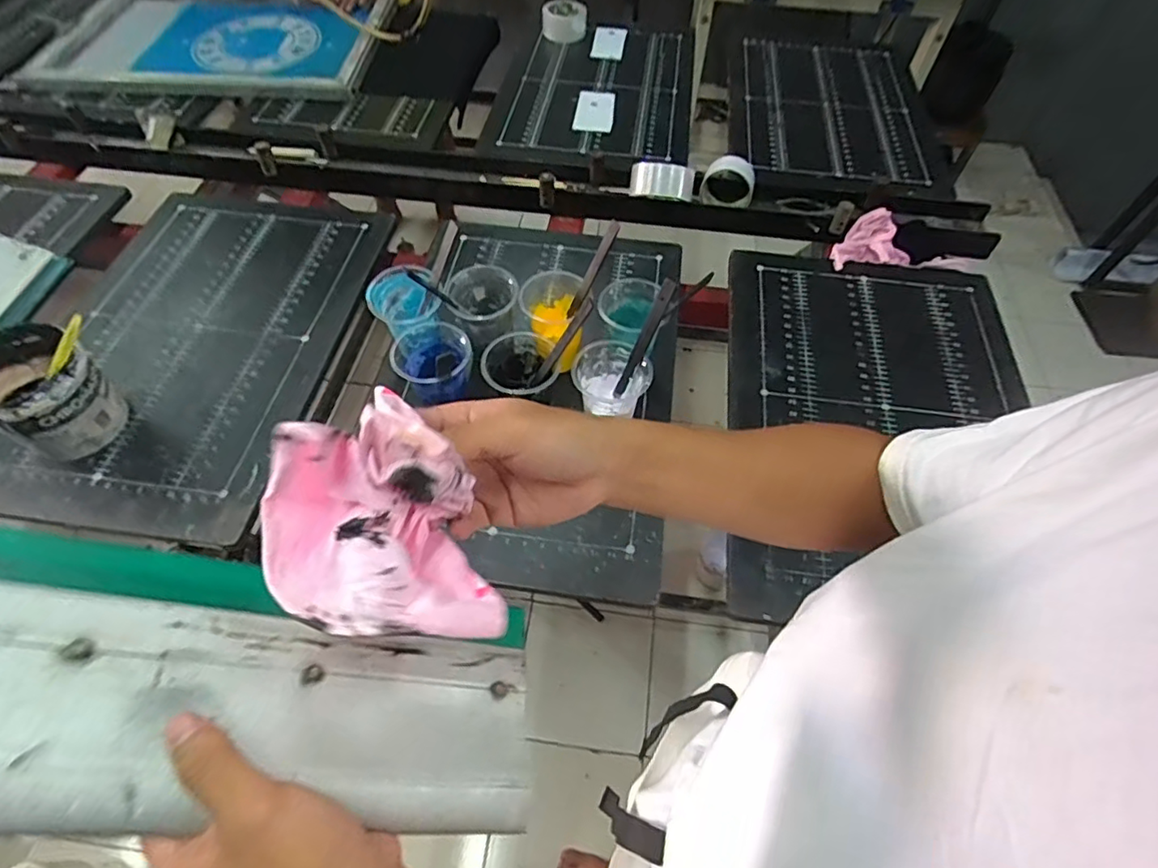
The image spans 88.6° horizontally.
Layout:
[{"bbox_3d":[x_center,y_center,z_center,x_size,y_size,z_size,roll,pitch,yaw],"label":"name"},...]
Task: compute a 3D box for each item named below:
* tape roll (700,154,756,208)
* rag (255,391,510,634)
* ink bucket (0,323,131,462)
[{"bbox_3d":[0.242,-0.406,0.951,0.083,0.081,0.035,17,57,10],"label":"tape roll"},{"bbox_3d":[-0.098,0.051,0.288,0.098,0.064,0.127,-33,65,-19],"label":"rag"},{"bbox_3d":[-0.627,-0.043,0.702,0.125,0.120,0.112,31,61,18],"label":"ink bucket"}]

